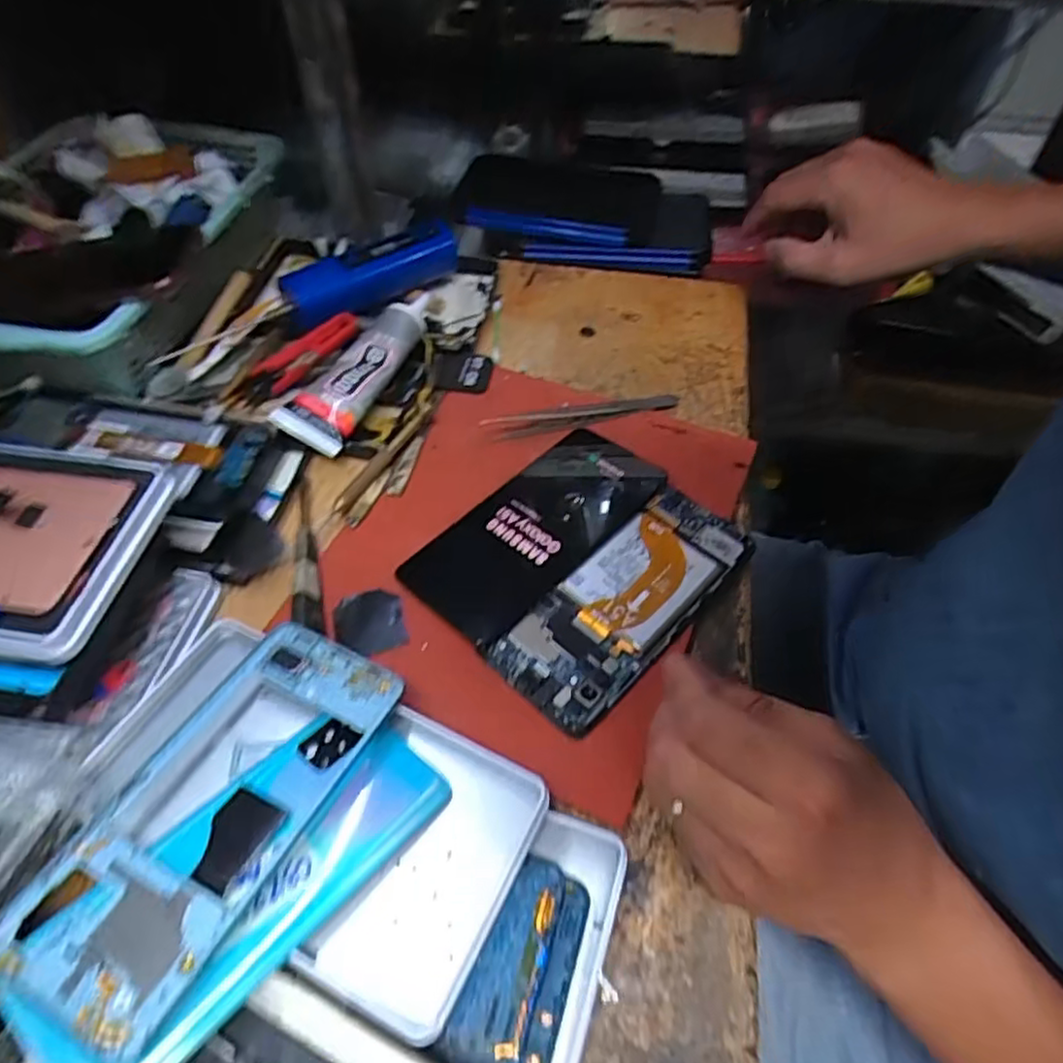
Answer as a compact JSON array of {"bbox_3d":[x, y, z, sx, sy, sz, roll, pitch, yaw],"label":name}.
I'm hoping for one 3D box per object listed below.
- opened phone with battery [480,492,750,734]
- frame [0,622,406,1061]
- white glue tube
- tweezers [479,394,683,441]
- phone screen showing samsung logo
[{"bbox_3d":[0.050,0.037,0.369,0.149,0.015,0.064,-38,62,-26],"label":"opened phone with battery"},{"bbox_3d":[-0.124,0.108,0.280,0.072,0.010,0.159,22,51,15],"label":"frame"},{"bbox_3d":[-0.112,-0.113,0.454,0.044,0.032,0.136,20,55,14],"label":"white glue tube"},{"bbox_3d":[0.034,-0.077,0.455,0.132,0.015,0.015,-14,54,-12],"label":"tweezers"},{"bbox_3d":[0.003,-0.004,0.394,0.072,0.010,0.147,36,64,25],"label":"phone screen showing samsung logo"}]

